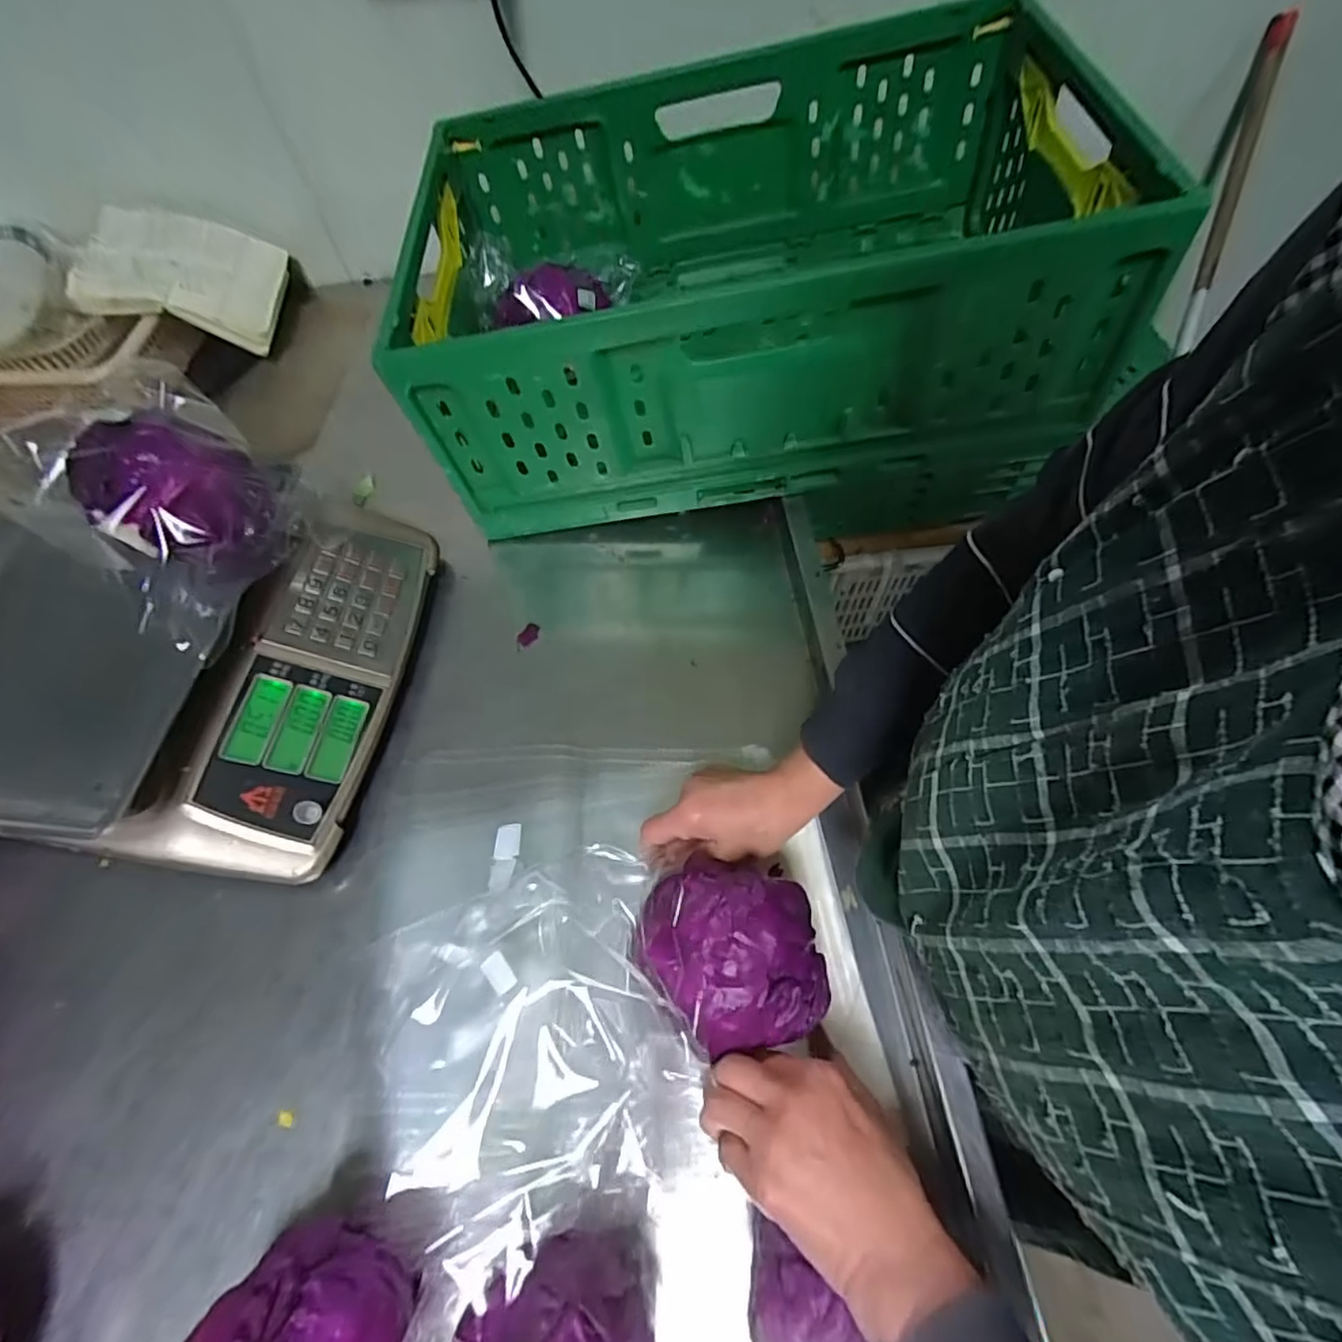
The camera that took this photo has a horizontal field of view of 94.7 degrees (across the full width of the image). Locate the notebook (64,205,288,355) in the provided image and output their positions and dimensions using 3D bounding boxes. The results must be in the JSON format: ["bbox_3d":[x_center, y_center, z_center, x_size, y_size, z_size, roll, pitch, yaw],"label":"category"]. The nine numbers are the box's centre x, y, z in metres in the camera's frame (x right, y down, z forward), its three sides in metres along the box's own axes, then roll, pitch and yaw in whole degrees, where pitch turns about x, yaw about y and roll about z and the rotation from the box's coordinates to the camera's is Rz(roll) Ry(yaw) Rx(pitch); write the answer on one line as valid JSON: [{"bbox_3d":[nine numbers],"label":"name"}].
[{"bbox_3d":[-0.610,-0.500,0.778,0.211,0.046,0.172,-2,58,-24],"label":"notebook"}]

